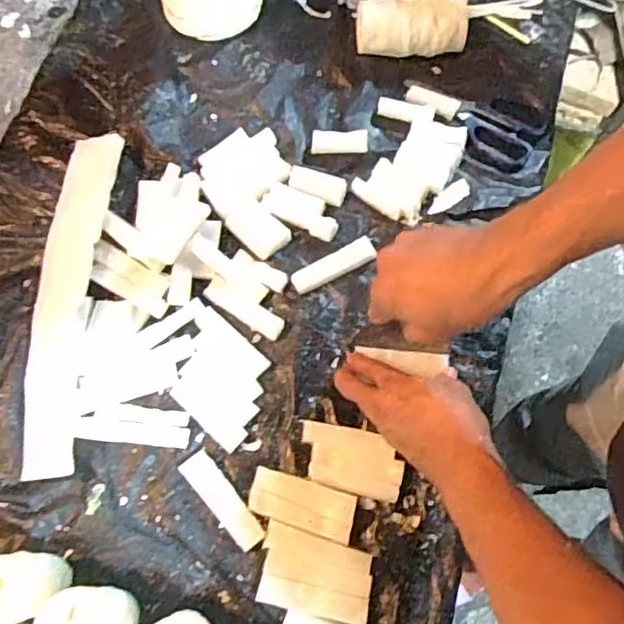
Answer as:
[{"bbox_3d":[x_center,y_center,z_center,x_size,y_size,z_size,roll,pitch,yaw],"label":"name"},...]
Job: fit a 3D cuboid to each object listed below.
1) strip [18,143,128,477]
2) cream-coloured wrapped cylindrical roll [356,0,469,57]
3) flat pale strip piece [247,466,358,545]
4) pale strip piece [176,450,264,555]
[{"bbox_3d":[-0.249,-0.020,0.612,0.063,0.012,0.358,2,71,0],"label":"strip"},{"bbox_3d":[0.117,-0.337,0.705,0.128,0.051,0.065,-2,71,-1],"label":"cream-coloured wrapped cylindrical roll"},{"bbox_3d":[-0.009,0.176,0.554,0.098,0.004,0.043,18,72,5],"label":"flat pale strip piece"},{"bbox_3d":[-0.083,0.174,0.559,0.028,0.005,0.100,-39,76,-12],"label":"pale strip piece"}]

